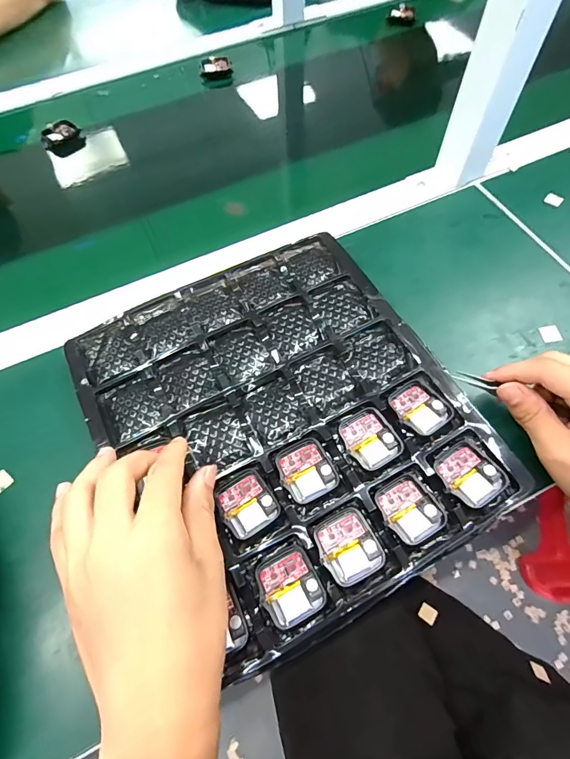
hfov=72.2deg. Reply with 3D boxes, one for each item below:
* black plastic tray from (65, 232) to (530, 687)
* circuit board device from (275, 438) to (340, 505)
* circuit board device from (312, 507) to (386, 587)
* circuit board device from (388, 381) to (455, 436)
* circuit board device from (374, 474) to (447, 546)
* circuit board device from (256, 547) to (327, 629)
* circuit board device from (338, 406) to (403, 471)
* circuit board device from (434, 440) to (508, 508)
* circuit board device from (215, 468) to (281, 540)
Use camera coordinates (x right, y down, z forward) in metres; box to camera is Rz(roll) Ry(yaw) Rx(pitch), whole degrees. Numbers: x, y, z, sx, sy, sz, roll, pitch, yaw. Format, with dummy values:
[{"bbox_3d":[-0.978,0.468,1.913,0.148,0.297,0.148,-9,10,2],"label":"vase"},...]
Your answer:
[{"bbox_3d":[-0.005,0.021,0.306,0.249,0.015,0.288,-29,65,-11],"label":"black plastic tray"},{"bbox_3d":[0.016,0.065,0.283,0.037,0.004,0.041,-24,64,-9],"label":"circuit board device"},{"bbox_3d":[0.042,0.109,0.258,0.036,0.005,0.043,-21,64,-8],"label":"circuit board device"},{"bbox_3d":[0.103,0.022,0.299,0.034,0.004,0.042,-36,67,-15],"label":"circuit board device"},{"bbox_3d":[0.086,0.089,0.270,0.038,0.008,0.042,-26,65,-10],"label":"circuit board device"},{"bbox_3d":[0.003,0.132,0.250,0.037,0.005,0.041,-23,64,-9],"label":"circuit board device"},{"bbox_3d":[0.063,0.044,0.290,0.037,0.007,0.042,-27,65,-11],"label":"circuit board device"},{"bbox_3d":[0.131,0.067,0.277,0.037,0.008,0.041,-33,66,-13],"label":"circuit board device"},{"bbox_3d":[-0.027,0.086,0.274,0.036,0.004,0.042,-31,66,-13],"label":"circuit board device"}]

